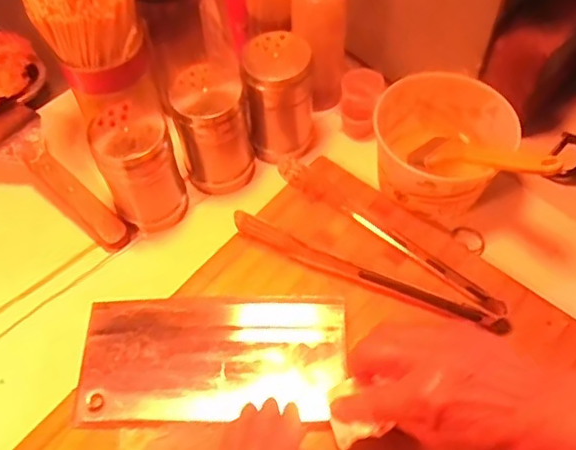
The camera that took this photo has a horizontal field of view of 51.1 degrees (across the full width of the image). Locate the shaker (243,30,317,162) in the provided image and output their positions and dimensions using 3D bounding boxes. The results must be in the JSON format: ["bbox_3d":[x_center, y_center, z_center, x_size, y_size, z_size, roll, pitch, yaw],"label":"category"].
[{"bbox_3d":[-0.004,-0.118,0.543,0.062,0.096,0.052,0,59,-1],"label":"shaker"}]

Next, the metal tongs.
[{"bbox_3d":[0.072,0.026,0.497,0.226,0.026,0.076,29,63,16],"label":"metal tongs"}]

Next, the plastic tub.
[{"bbox_3d":[0.134,-0.070,0.526,0.107,0.061,0.114,-1,59,-1],"label":"plastic tub"}]

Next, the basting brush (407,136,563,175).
[{"bbox_3d":[0.158,-0.058,0.489,0.042,0.016,0.137,-40,31,-22],"label":"basting brush"}]

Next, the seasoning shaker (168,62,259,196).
[{"bbox_3d":[-0.063,-0.083,0.532,0.063,0.109,0.053,-10,59,-7],"label":"seasoning shaker"}]

